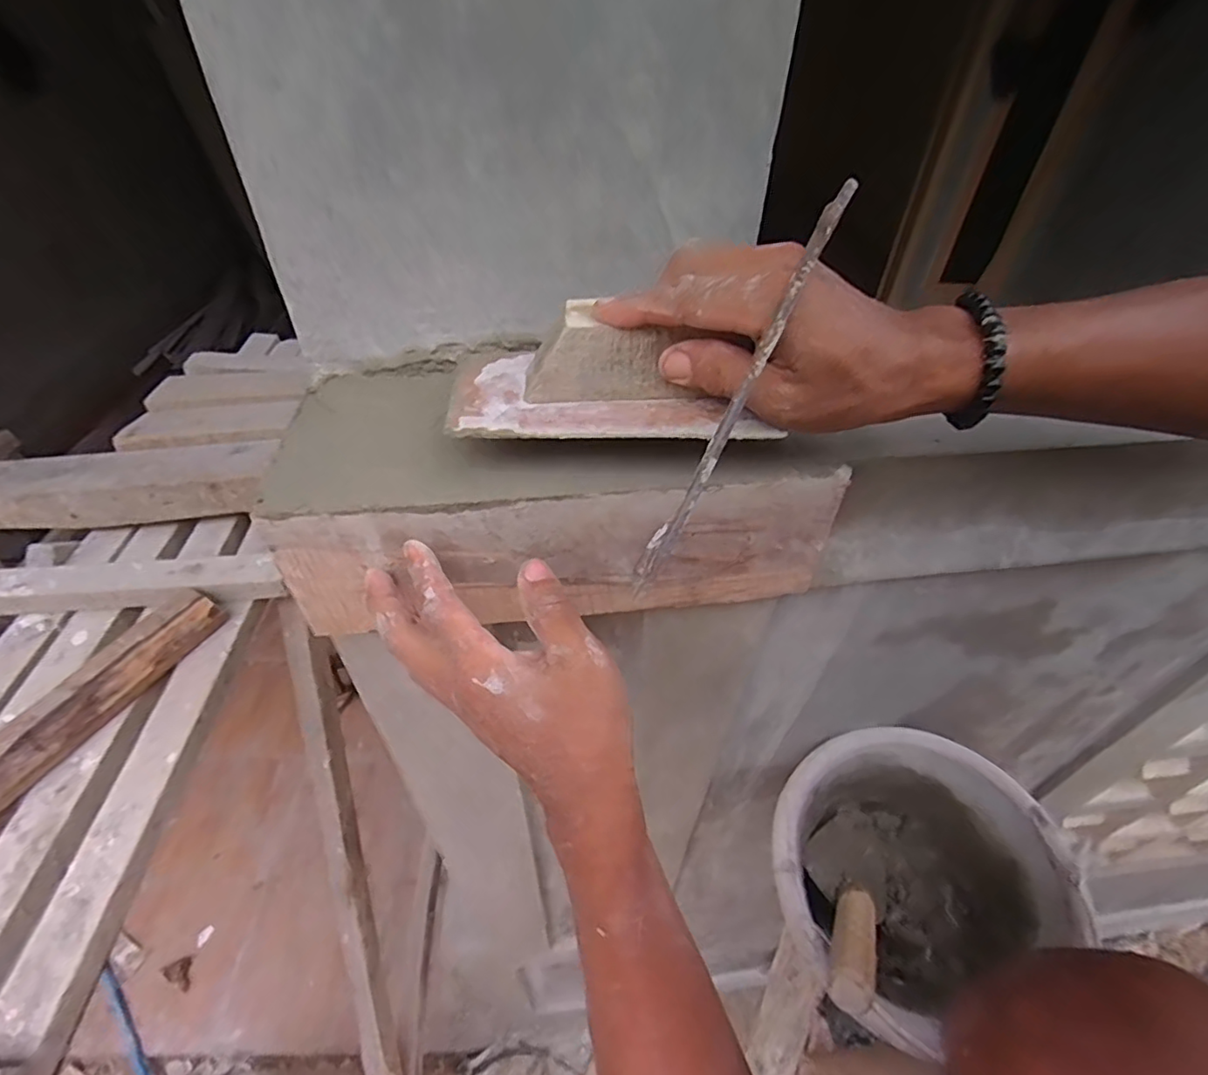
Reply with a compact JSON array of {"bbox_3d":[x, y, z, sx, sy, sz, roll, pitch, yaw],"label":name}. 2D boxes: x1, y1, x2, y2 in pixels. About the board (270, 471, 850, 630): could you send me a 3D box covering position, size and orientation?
[{"bbox_3d":[-0.019,0.011,0.332,0.301,0.095,0.005,-3,44,-7],"label":"board"}]

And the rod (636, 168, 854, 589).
[{"bbox_3d":[0.053,-0.055,0.236,0.008,0.174,0.008,32,12,27],"label":"rod"}]

